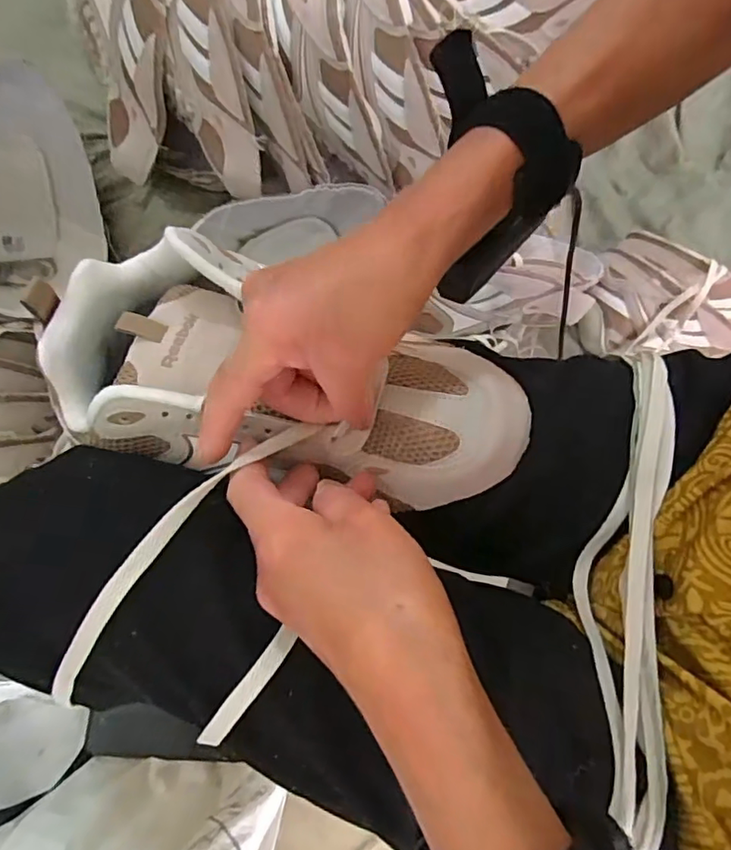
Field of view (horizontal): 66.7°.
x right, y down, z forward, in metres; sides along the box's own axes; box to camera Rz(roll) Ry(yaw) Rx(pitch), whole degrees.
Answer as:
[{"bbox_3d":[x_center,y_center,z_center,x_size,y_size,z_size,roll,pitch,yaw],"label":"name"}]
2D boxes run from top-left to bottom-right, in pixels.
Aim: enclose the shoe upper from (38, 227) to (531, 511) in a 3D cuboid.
[{"bbox_3d":[-0.038,-0.024,0.284,0.245,0.057,0.108,14,70,0],"label":"shoe upper"}]

